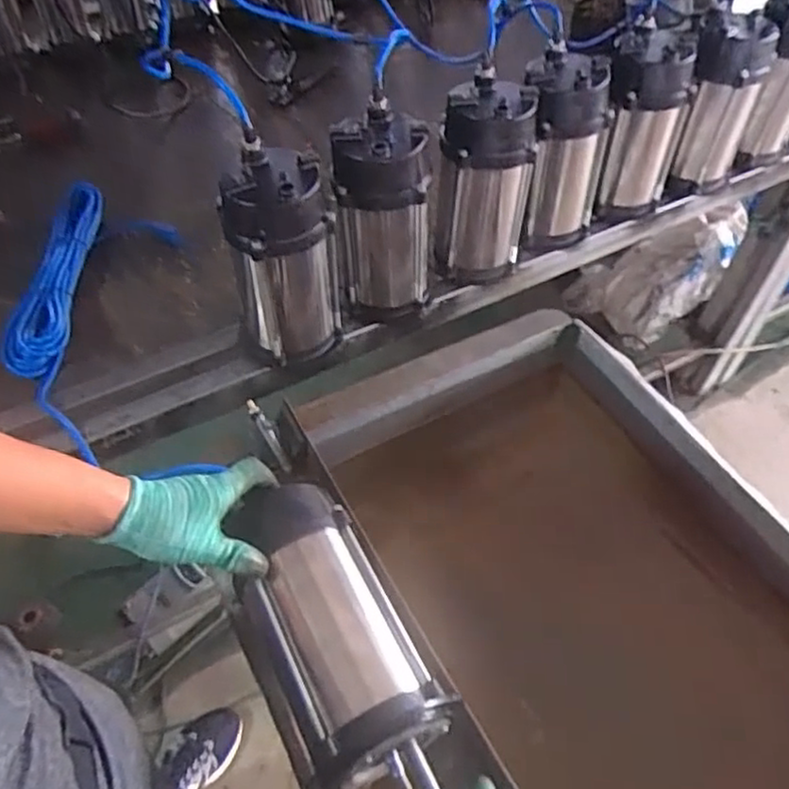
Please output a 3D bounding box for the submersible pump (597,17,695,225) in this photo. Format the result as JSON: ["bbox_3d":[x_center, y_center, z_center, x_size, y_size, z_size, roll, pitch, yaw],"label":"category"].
[{"bbox_3d":[0.385,-0.423,1.081,0.118,0.255,0.140,13,51,10],"label":"submersible pump"}]

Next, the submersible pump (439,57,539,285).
[{"bbox_3d":[0.126,-0.293,0.969,0.128,0.248,0.108,9,50,7],"label":"submersible pump"}]

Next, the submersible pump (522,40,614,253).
[{"bbox_3d":[0.247,-0.352,1.029,0.125,0.263,0.126,5,50,3],"label":"submersible pump"}]

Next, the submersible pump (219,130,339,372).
[{"bbox_3d":[-0.136,-0.158,0.857,0.127,0.259,0.097,-18,53,-16],"label":"submersible pump"}]

